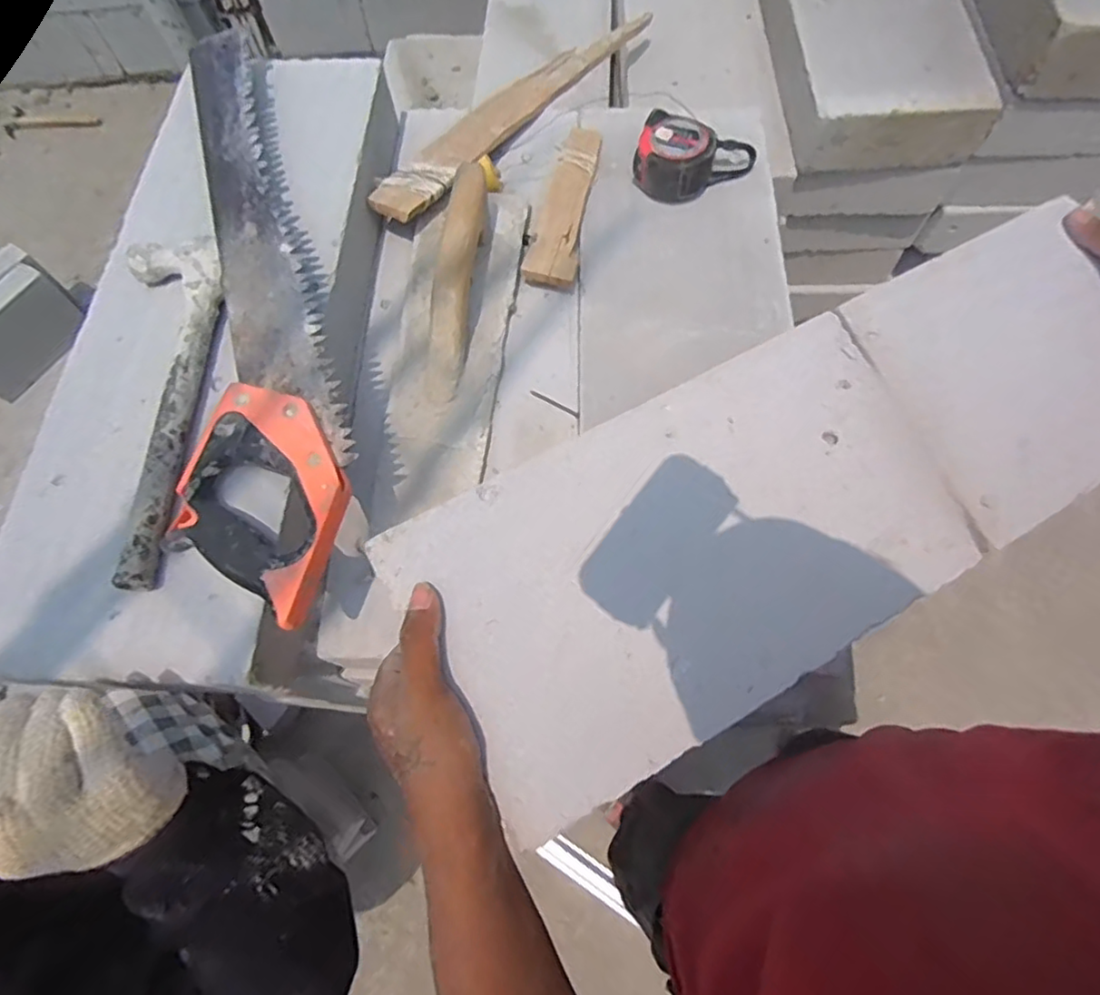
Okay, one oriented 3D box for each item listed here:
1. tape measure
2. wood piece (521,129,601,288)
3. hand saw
[{"bbox_3d":[0.143,-0.335,0.613,0.117,0.048,0.085,13,69,7],"label":"tape measure"},{"bbox_3d":[0.017,-0.293,0.605,0.046,0.017,0.210,10,69,5],"label":"wood piece"},{"bbox_3d":[-0.234,-0.170,0.478,0.114,0.026,0.536,-14,68,-5],"label":"hand saw"}]

